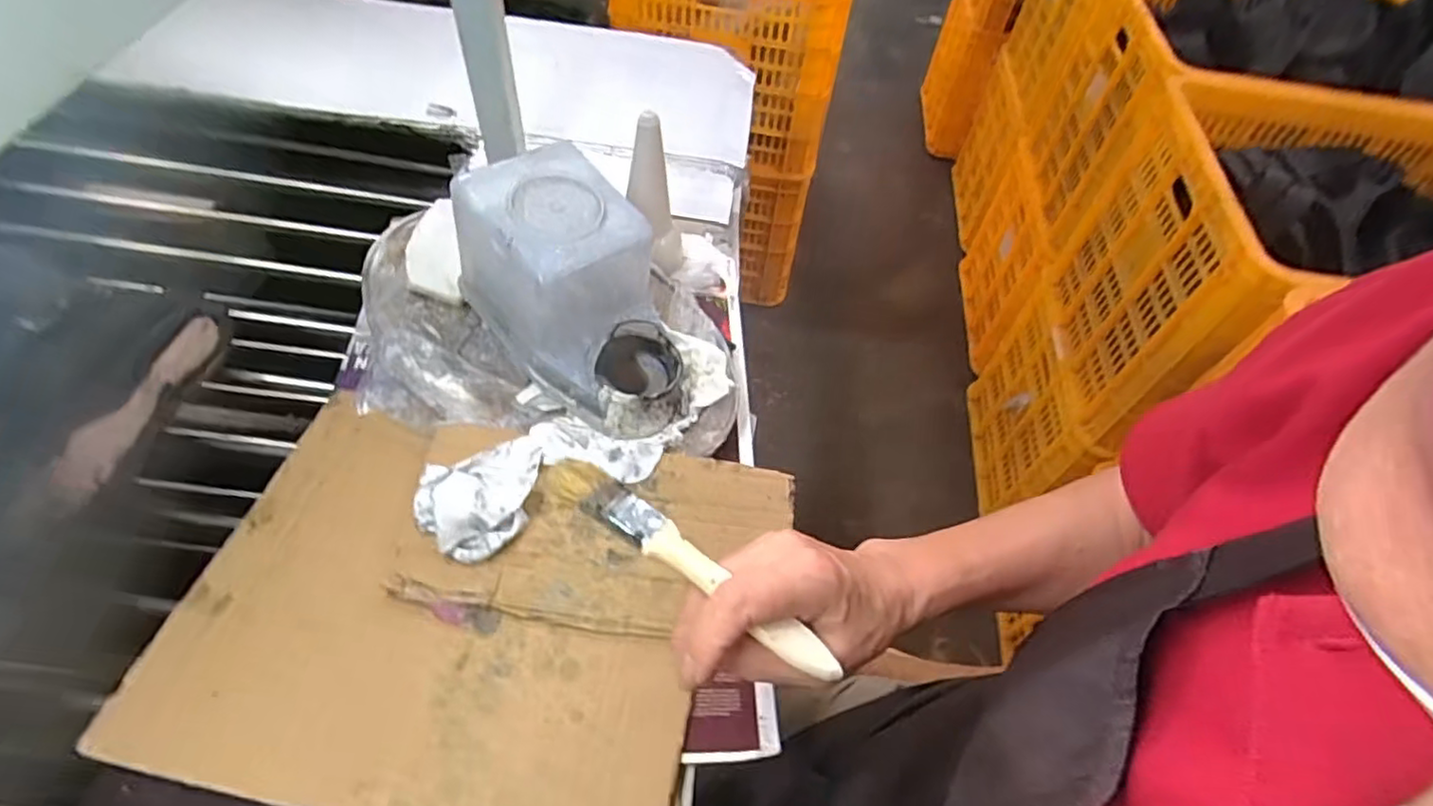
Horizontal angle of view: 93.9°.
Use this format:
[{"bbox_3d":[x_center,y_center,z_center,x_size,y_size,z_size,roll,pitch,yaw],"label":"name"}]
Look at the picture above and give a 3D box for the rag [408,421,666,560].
[{"bbox_3d":[-0.126,0.044,0.462,0.157,0.034,0.079,-25,61,-21],"label":"rag"}]

